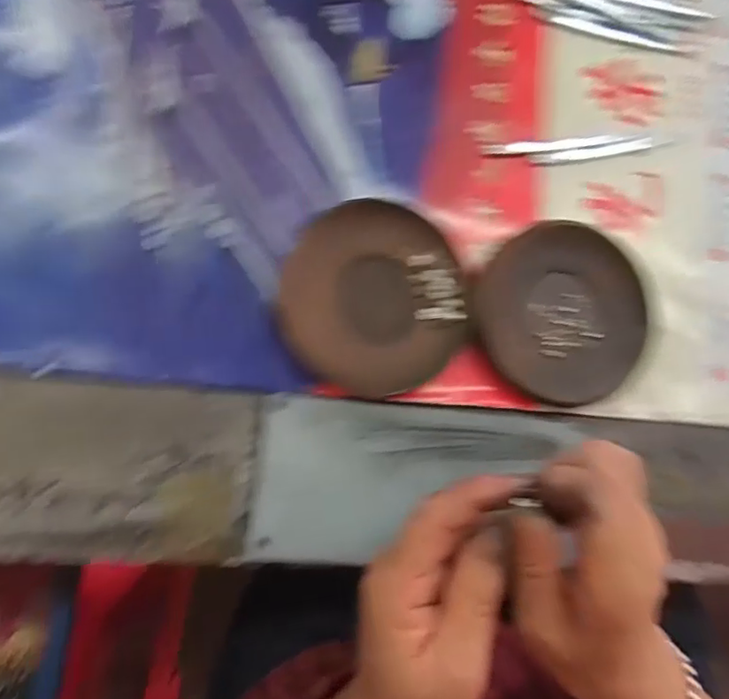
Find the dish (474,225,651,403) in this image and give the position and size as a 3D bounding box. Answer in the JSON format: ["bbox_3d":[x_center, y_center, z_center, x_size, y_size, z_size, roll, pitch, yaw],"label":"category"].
[{"bbox_3d":[0.124,-0.024,0.359,0.111,0.011,0.104,1,85,-8],"label":"dish"}]

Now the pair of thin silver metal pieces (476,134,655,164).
[{"bbox_3d":[0.135,-0.133,0.374,0.113,0.005,0.015,-5,85,-8],"label":"pair of thin silver metal pieces"}]

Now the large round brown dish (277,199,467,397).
[{"bbox_3d":[0.004,-0.032,0.346,0.107,0.010,0.117,1,85,-8],"label":"large round brown dish"}]

